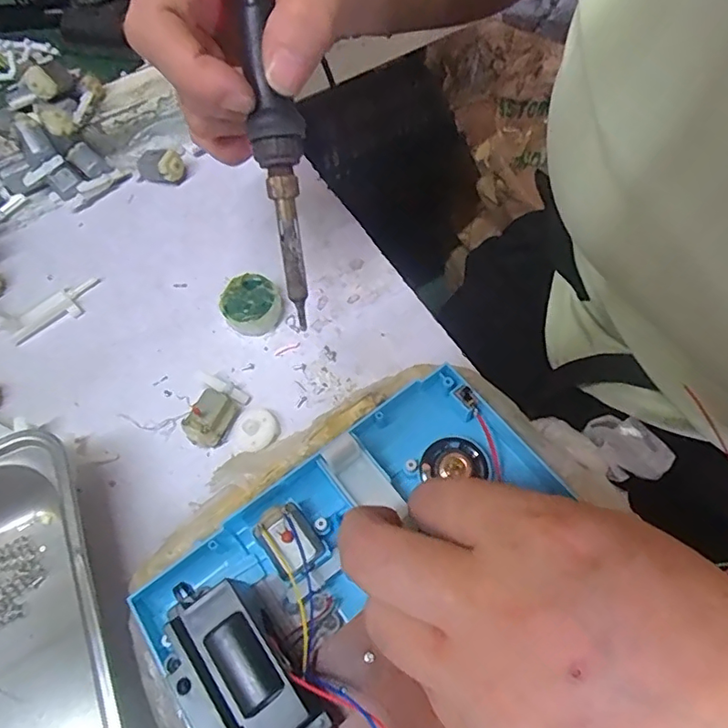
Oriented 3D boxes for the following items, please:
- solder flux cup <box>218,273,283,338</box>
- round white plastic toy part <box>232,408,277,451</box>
[{"bbox_3d":[-0.065,-0.033,0.307,0.030,0.017,0.032,-1,61,2],"label":"solder flux cup"},{"bbox_3d":[-0.056,0.034,0.277,0.021,0.006,0.023,-1,61,2],"label":"round white plastic toy part"}]

